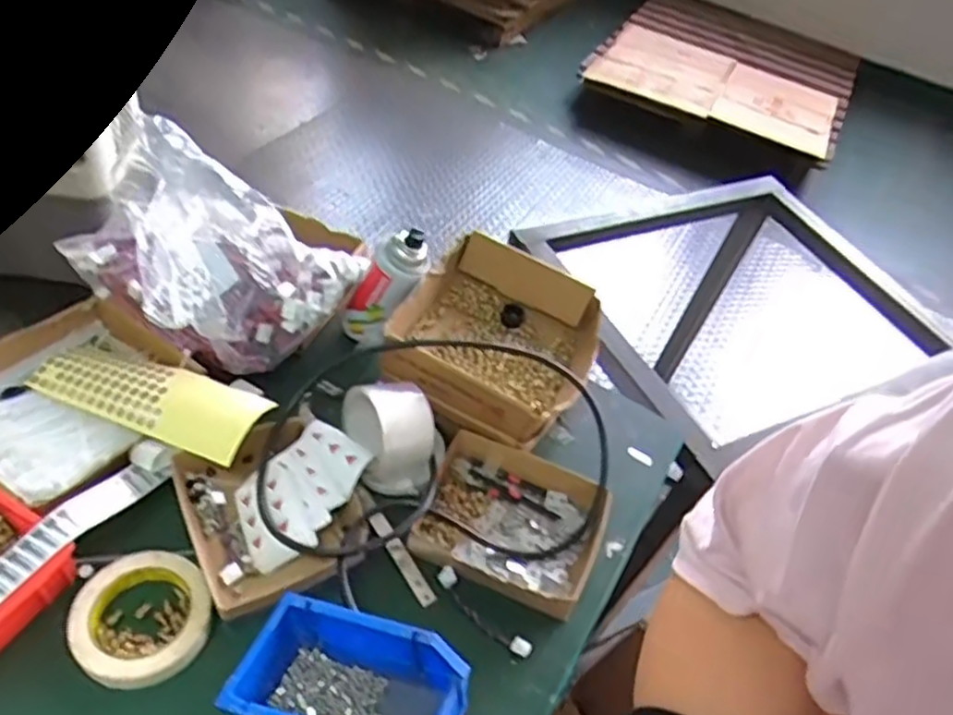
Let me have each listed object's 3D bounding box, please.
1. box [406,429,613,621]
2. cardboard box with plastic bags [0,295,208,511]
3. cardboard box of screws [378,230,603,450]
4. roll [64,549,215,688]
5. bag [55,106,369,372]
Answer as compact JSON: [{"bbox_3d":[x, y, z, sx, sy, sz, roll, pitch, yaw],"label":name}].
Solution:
[{"bbox_3d":[0.034,0.166,0.722,0.176,0.045,0.145,23,46,8],"label":"box"},{"bbox_3d":[-0.417,0.037,0.736,0.220,0.054,0.231,29,47,14],"label":"cardboard box with plastic bags"},{"bbox_3d":[0.028,-0.028,0.815,0.200,0.074,0.221,24,46,9],"label":"cardboard box of screws"},{"bbox_3d":[-0.288,0.223,0.612,0.121,0.033,0.108,28,47,13],"label":"roll"},{"bbox_3d":[-0.304,-0.135,0.801,0.289,0.146,0.229,40,50,23],"label":"bag"}]

